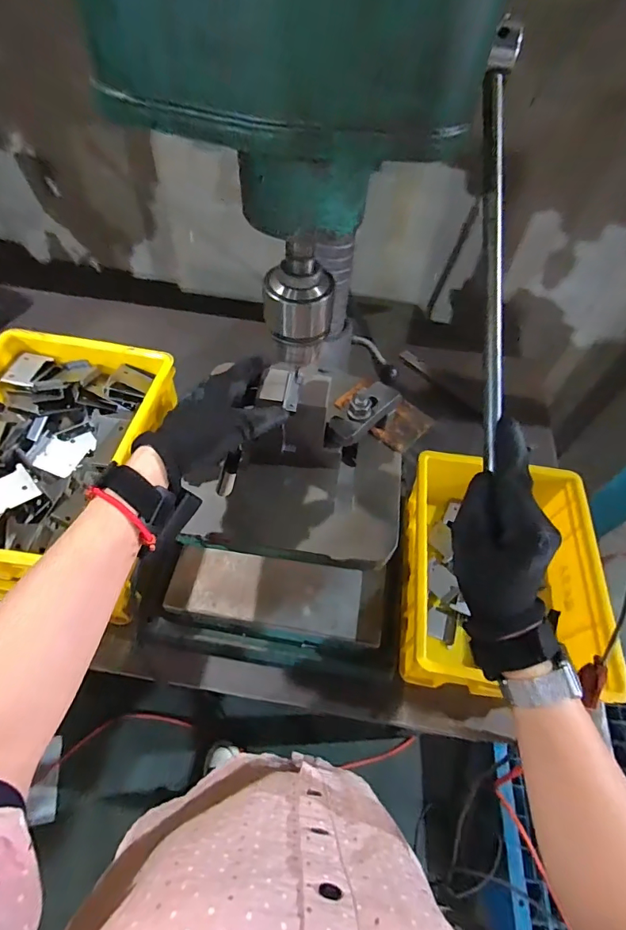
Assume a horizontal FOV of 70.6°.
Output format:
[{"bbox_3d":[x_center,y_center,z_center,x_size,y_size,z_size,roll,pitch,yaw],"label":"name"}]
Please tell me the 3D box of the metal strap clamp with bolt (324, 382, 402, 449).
[{"bbox_3d":[0.056,-0.057,0.481,0.042,0.034,0.100,34,61,18],"label":"metal strap clamp with bolt"}]

